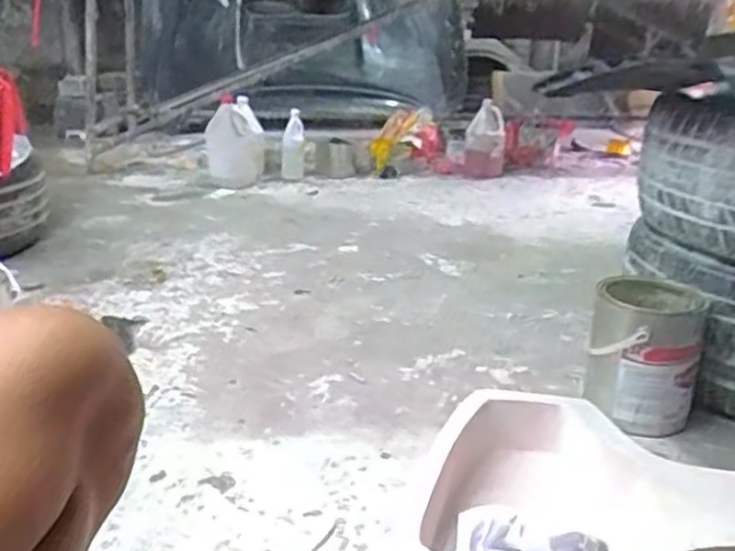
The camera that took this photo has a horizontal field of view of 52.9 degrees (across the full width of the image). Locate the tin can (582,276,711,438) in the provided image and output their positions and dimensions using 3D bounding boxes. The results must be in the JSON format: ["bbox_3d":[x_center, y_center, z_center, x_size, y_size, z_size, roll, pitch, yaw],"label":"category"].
[{"bbox_3d":[0.446,0.128,1.193,0.158,0.198,0.198,10,20,23],"label":"tin can"}]

